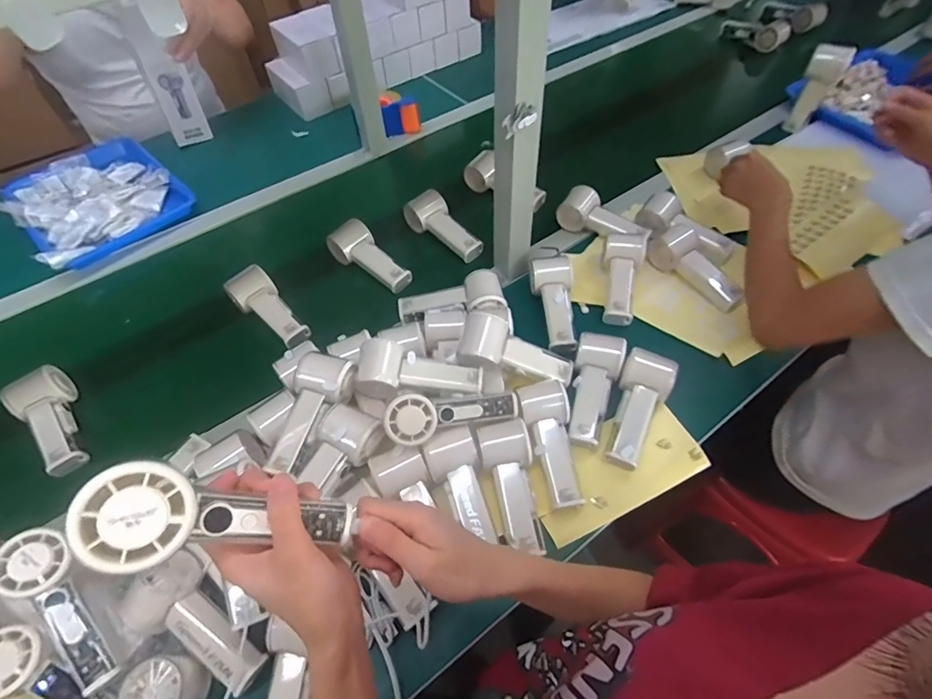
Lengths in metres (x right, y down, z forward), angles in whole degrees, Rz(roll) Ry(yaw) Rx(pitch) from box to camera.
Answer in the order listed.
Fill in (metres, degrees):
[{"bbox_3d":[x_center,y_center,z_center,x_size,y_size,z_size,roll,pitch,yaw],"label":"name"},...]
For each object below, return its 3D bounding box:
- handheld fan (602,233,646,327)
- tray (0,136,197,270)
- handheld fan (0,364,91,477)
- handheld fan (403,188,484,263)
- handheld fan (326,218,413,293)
[{"bbox_3d":[0.234,-0.108,0.710,0.060,0.050,0.155,9,71,9],"label":"handheld fan"},{"bbox_3d":[-0.700,-0.291,0.891,0.323,0.046,0.260,36,63,25],"label":"tray"},{"bbox_3d":[-0.533,0.095,0.607,0.059,0.069,0.149,-35,60,-21],"label":"handheld fan"},{"bbox_3d":[-0.036,-0.209,0.797,0.060,0.047,0.154,-37,60,-22],"label":"handheld fan"},{"bbox_3d":[-0.153,-0.155,0.757,0.148,0.047,0.057,31,61,22],"label":"handheld fan"}]

